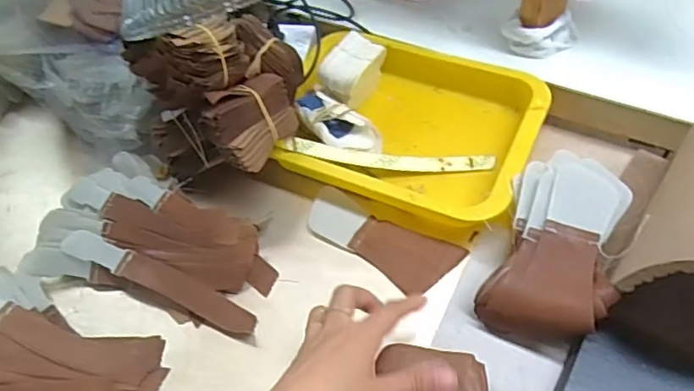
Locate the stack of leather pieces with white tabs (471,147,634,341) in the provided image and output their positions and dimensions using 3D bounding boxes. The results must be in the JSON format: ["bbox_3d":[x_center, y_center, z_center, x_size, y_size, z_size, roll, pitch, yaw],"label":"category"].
[{"bbox_3d":[0.170,0.041,0.466,0.093,0.060,0.150,16,56,18],"label":"stack of leather pieces with white tabs"}]

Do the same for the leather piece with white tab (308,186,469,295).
[{"bbox_3d":[0.027,0.041,0.521,0.144,0.004,0.055,24,64,19],"label":"leather piece with white tab"}]

